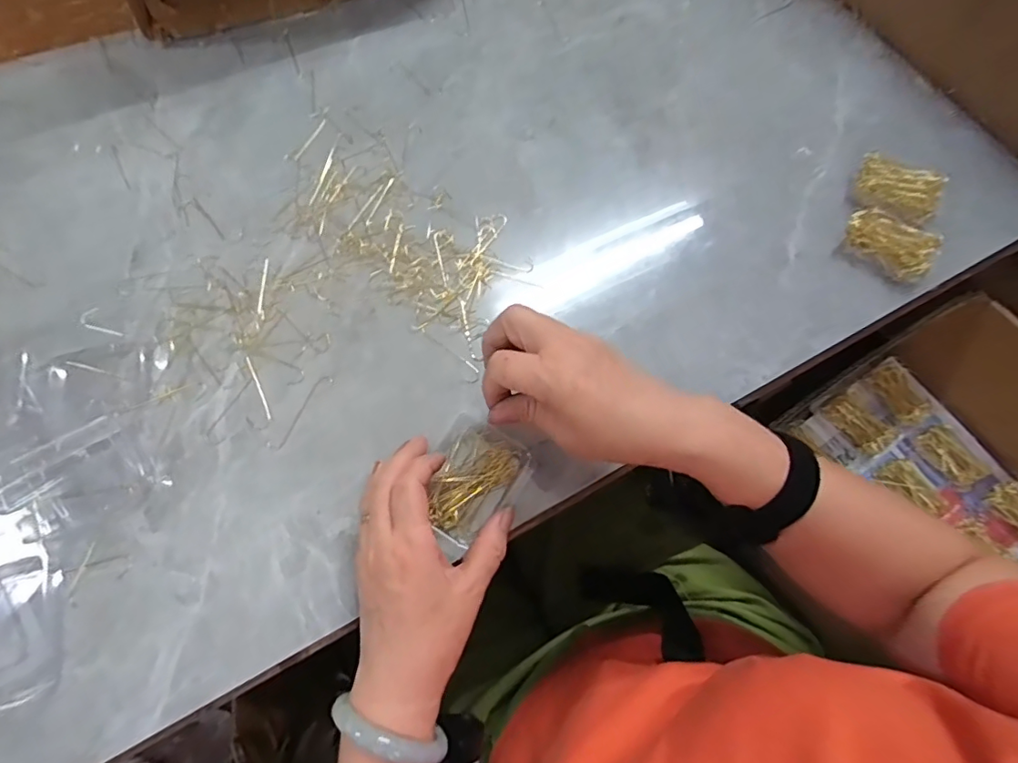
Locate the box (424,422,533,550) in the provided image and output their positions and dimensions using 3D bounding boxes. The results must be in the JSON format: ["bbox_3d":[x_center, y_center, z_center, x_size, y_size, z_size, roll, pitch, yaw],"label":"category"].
[{"bbox_3d":[-0.025,0.070,0.362,0.053,0.020,0.077,32,69,10],"label":"box"}]

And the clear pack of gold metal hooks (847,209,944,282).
[{"bbox_3d":[0.333,-0.123,0.458,0.072,0.022,0.042,40,70,13],"label":"clear pack of gold metal hooks"}]

